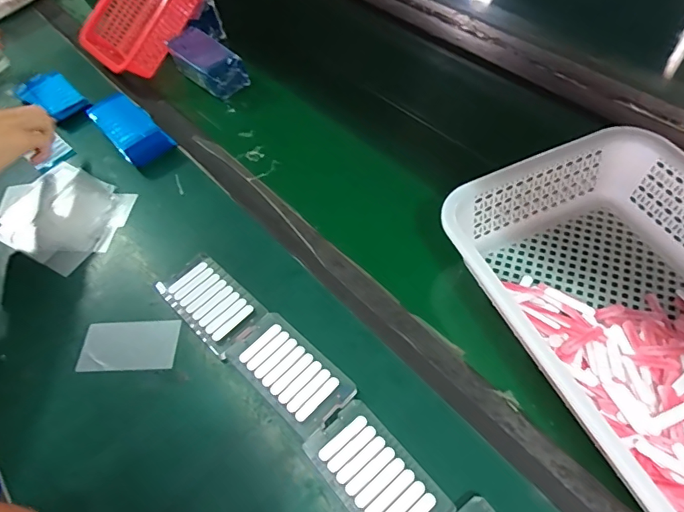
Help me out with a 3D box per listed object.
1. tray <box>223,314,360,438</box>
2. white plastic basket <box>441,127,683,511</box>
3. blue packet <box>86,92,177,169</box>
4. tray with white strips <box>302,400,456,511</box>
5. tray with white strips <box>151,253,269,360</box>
[{"bbox_3d":[-0.051,0.112,0.462,0.119,0.008,0.066,37,66,27],"label":"tray"},{"bbox_3d":[0.281,0.048,0.438,0.252,0.082,0.357,-22,56,-10],"label":"white plastic basket"},{"bbox_3d":[-0.300,-0.182,0.678,0.068,0.033,0.127,-37,60,-19],"label":"blue packet"},{"bbox_3d":[0.028,0.187,0.404,0.066,0.010,0.120,-36,59,-19],"label":"tray with white strips"},{"bbox_3d":[-0.140,0.052,0.517,0.120,0.018,0.067,37,66,27],"label":"tray with white strips"}]

